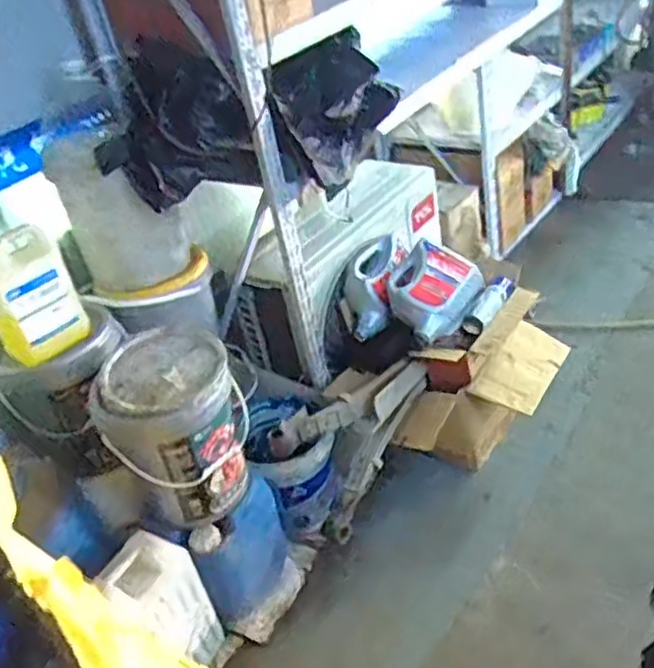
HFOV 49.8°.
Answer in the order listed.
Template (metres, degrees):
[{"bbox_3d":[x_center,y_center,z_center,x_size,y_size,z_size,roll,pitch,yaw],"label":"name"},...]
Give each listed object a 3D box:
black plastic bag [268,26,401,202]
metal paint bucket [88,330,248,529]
[{"bbox_3d":[0.030,-0.513,1.621,0.272,0.319,0.117,-34,41,-29],"label":"black plastic bag"},{"bbox_3d":[-0.354,0.193,1.636,0.293,0.377,0.338,-20,35,-13],"label":"metal paint bucket"}]

